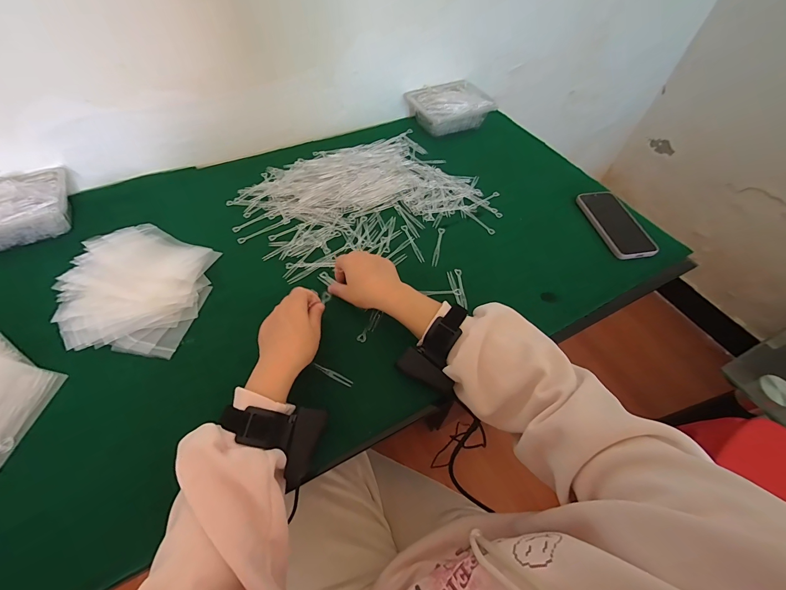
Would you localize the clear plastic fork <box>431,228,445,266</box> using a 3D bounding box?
[{"bbox_3d":[0.078,-0.085,0.579,0.011,0.004,0.091,12,56,5],"label":"clear plastic fork"}]

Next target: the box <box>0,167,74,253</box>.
[{"bbox_3d":[-0.608,-0.127,0.531,0.180,0.056,0.123,-23,60,-18],"label":"box"}]

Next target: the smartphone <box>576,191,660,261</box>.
[{"bbox_3d":[0.412,-0.134,0.622,0.084,0.016,0.158,-11,60,-7],"label":"smartphone"}]

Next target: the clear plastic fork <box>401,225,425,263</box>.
[{"bbox_3d":[0.035,-0.089,0.578,0.010,0.004,0.086,-17,59,-15],"label":"clear plastic fork"}]

